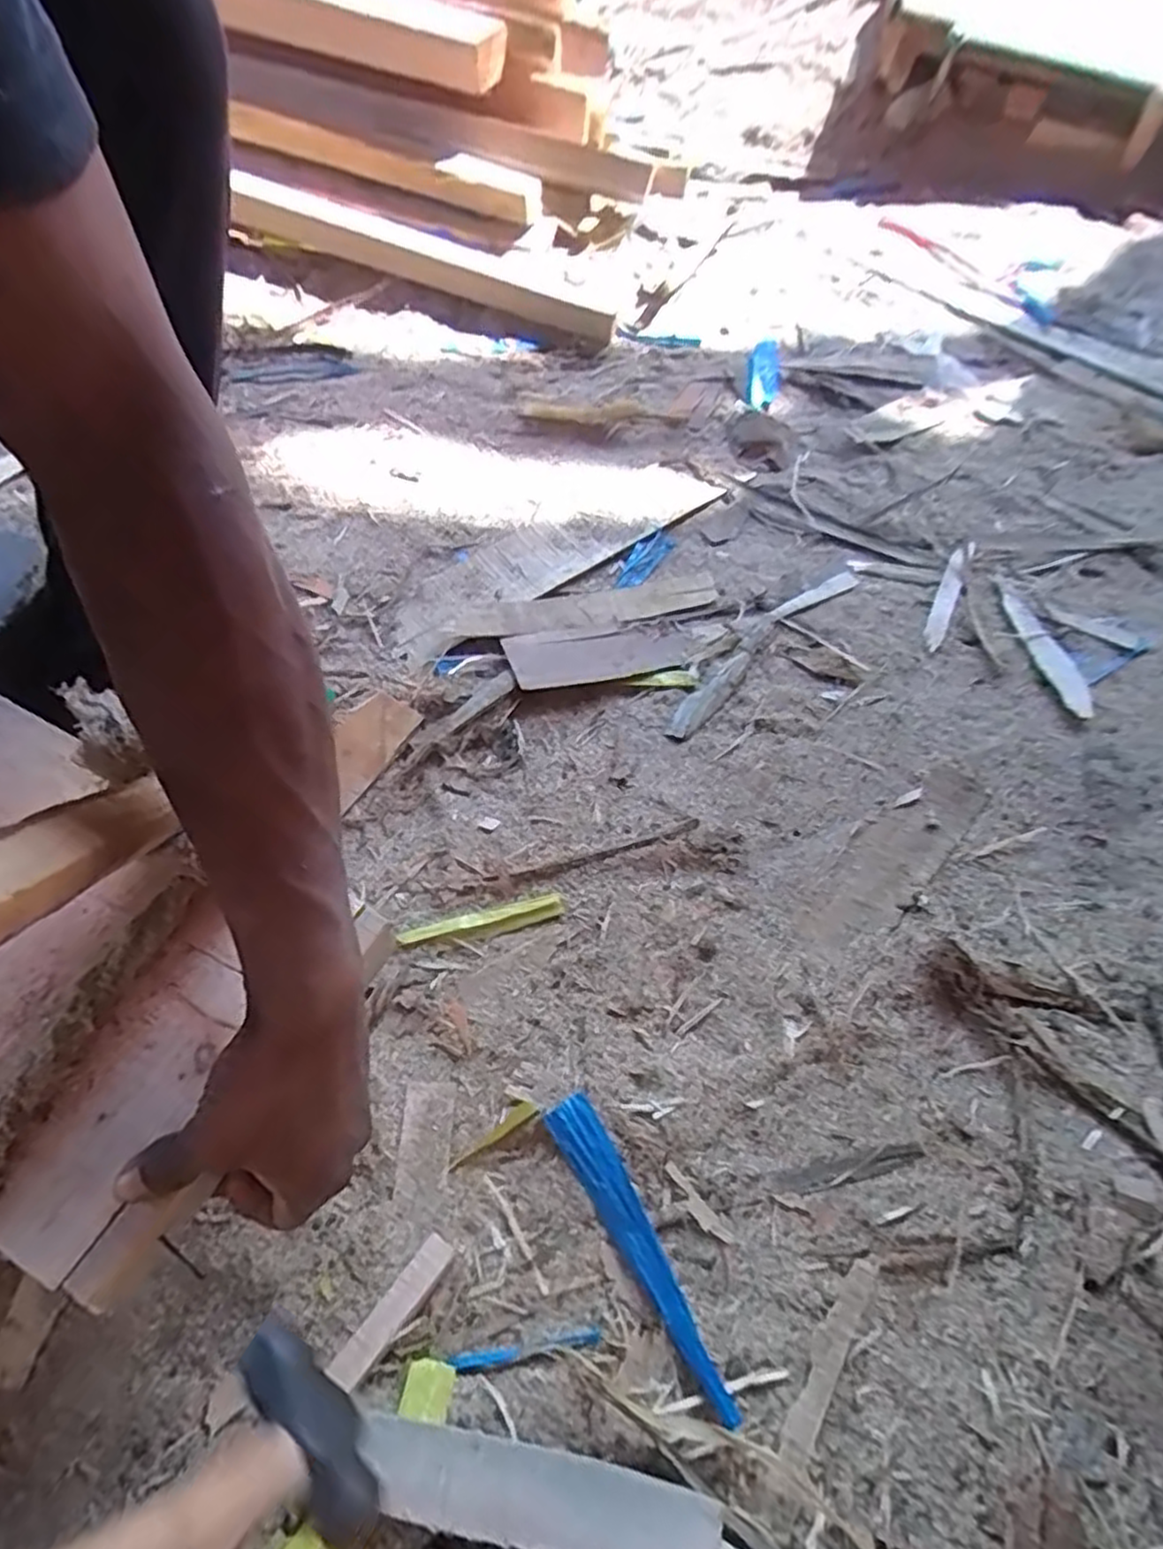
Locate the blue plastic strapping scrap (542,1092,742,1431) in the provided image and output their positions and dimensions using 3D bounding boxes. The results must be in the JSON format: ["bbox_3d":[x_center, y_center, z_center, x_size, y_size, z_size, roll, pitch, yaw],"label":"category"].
[{"bbox_3d":[0.035,0.276,0.416,0.028,0.014,0.176,-28,62,-16],"label":"blue plastic strapping scrap"}]

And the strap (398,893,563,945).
[{"bbox_3d":[-0.074,0.110,0.528,0.120,0.004,0.017,-11,60,-10],"label":"strap"}]

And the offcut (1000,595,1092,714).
[{"bbox_3d":[0.439,-0.118,0.668,0.035,0.005,0.156,-9,58,-5],"label":"offcut"}]

